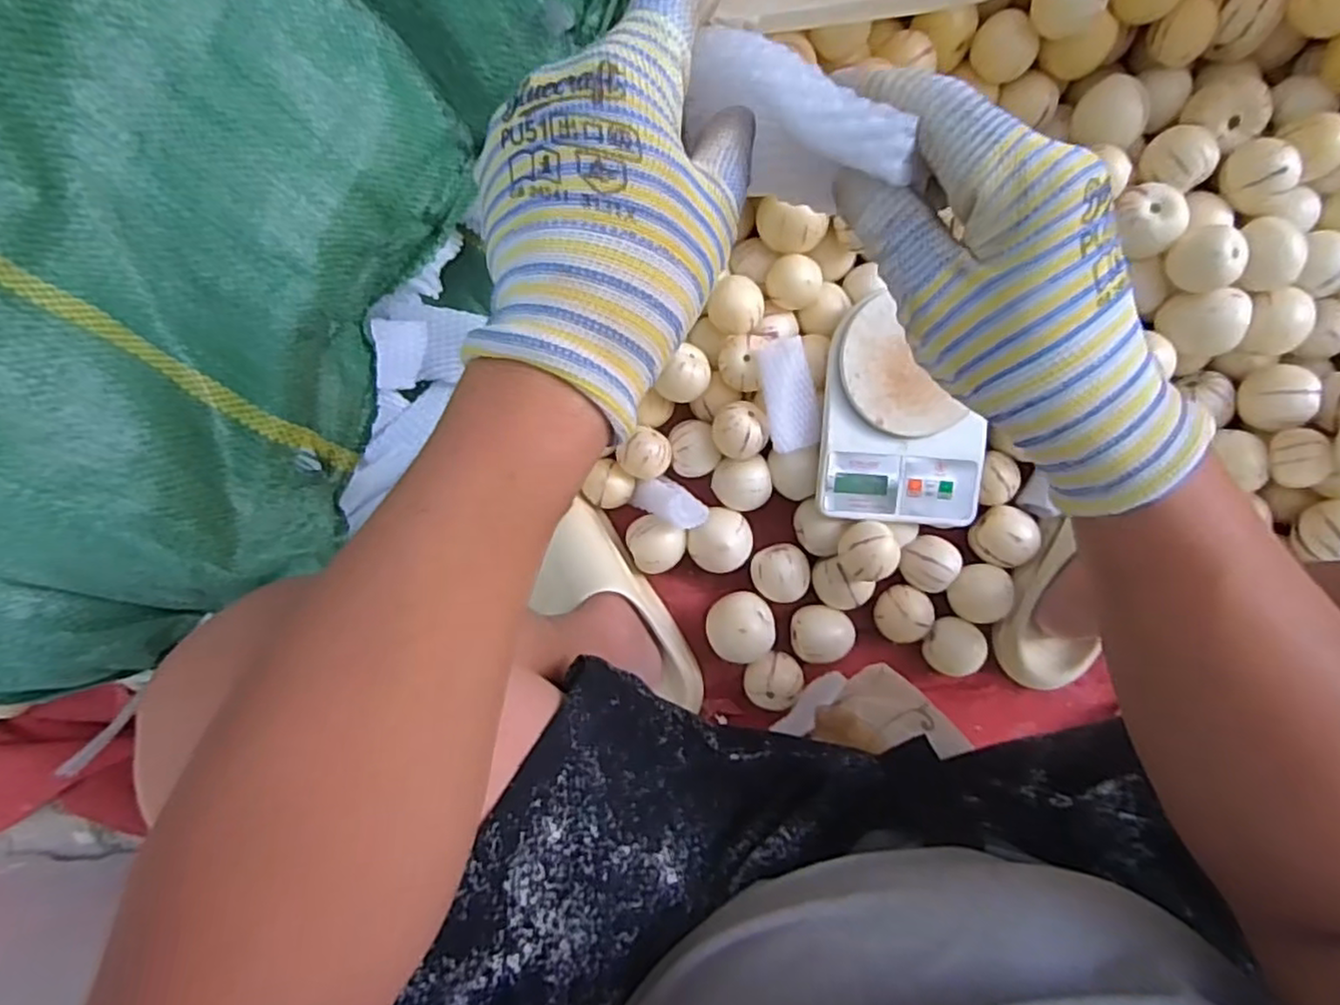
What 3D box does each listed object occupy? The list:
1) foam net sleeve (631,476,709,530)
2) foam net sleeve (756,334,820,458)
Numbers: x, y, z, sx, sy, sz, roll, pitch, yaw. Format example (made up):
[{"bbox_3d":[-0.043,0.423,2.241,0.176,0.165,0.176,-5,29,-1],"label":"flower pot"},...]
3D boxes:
[{"bbox_3d":[-0.004,-0.003,0.688,0.087,0.033,0.039,26,93,40],"label":"foam net sleeve"},{"bbox_3d":[0.113,-0.102,0.652,0.051,0.040,0.105,-11,92,1],"label":"foam net sleeve"}]

